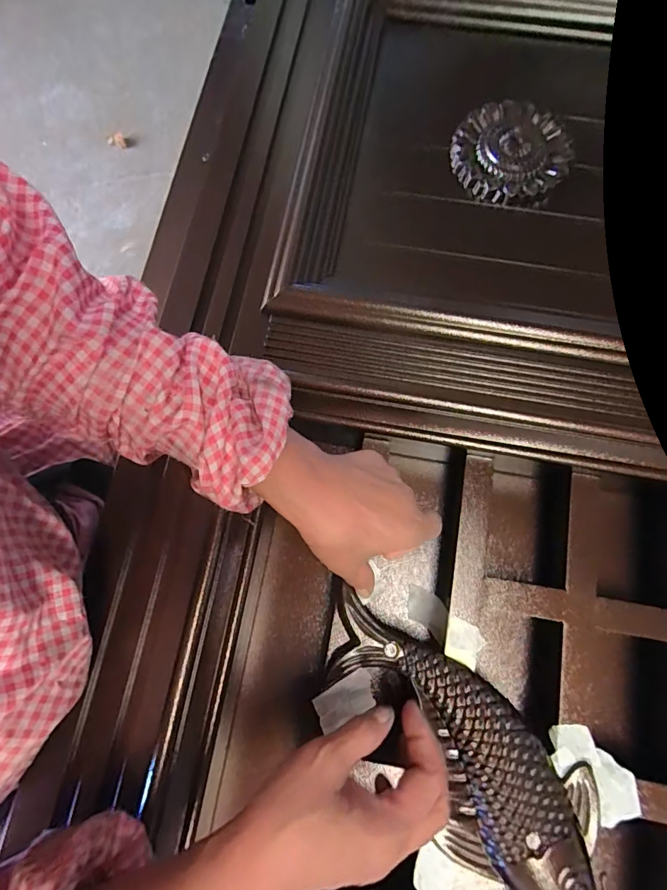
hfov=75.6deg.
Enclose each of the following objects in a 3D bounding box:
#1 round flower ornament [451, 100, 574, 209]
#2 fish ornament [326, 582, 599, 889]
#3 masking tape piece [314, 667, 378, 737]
[{"bbox_3d":[0.179,-0.297,0.434,0.114,0.012,0.116,0,77,2],"label":"round flower ornament"},{"bbox_3d":[0.094,0.223,0.321,0.098,0.017,0.262,-40,77,-8],"label":"fish ornament"},{"bbox_3d":[0.008,0.200,0.339,0.047,0.008,0.028,-22,78,-5],"label":"masking tape piece"}]

